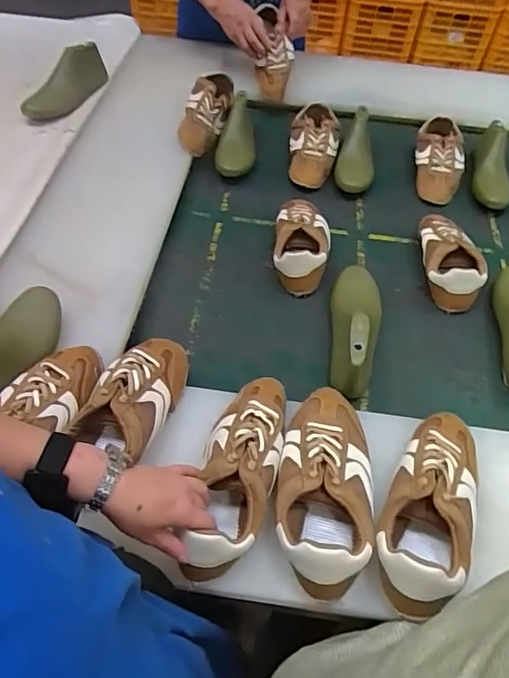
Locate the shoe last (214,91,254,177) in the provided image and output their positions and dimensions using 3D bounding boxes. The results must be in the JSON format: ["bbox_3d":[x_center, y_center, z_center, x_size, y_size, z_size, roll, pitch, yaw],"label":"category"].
[{"bbox_3d":[-0.037,-0.441,1.058,0.073,0.070,0.232,3,54,0],"label":"shoe last"}]

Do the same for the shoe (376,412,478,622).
[{"bbox_3d":[0.206,0.175,0.560,0.095,0.071,0.246,20,56,13],"label":"shoe"}]

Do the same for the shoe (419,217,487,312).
[{"bbox_3d":[0.347,-0.154,0.896,0.099,0.071,0.228,6,54,3],"label":"shoe"}]

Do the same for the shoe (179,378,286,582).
[{"bbox_3d":[-0.015,0.141,0.573,0.080,0.072,0.247,13,53,7],"label":"shoe"}]

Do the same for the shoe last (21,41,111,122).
[{"bbox_3d":[-0.393,-0.545,1.057,0.092,0.072,0.227,19,55,12],"label":"shoe last"}]

